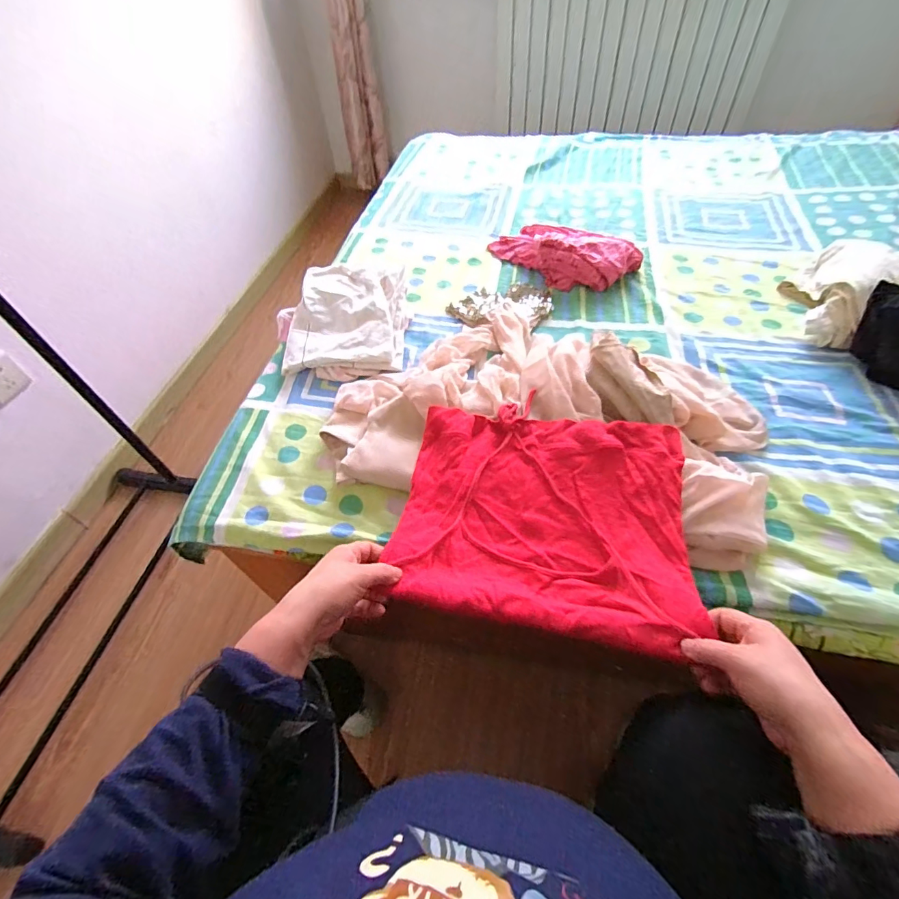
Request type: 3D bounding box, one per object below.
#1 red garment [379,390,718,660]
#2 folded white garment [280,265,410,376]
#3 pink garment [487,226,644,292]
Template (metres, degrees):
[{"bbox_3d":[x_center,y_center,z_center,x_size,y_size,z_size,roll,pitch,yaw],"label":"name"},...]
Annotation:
[{"bbox_3d":[0.111,0.075,0.552,0.341,0.044,0.292,7,54,10],"label":"red garment"},{"bbox_3d":[-0.199,-0.245,0.834,0.235,0.077,0.258,-2,53,4],"label":"folded white garment"},{"bbox_3d":[0.242,-0.438,0.956,0.168,0.070,0.307,-37,58,-22],"label":"pink garment"}]

